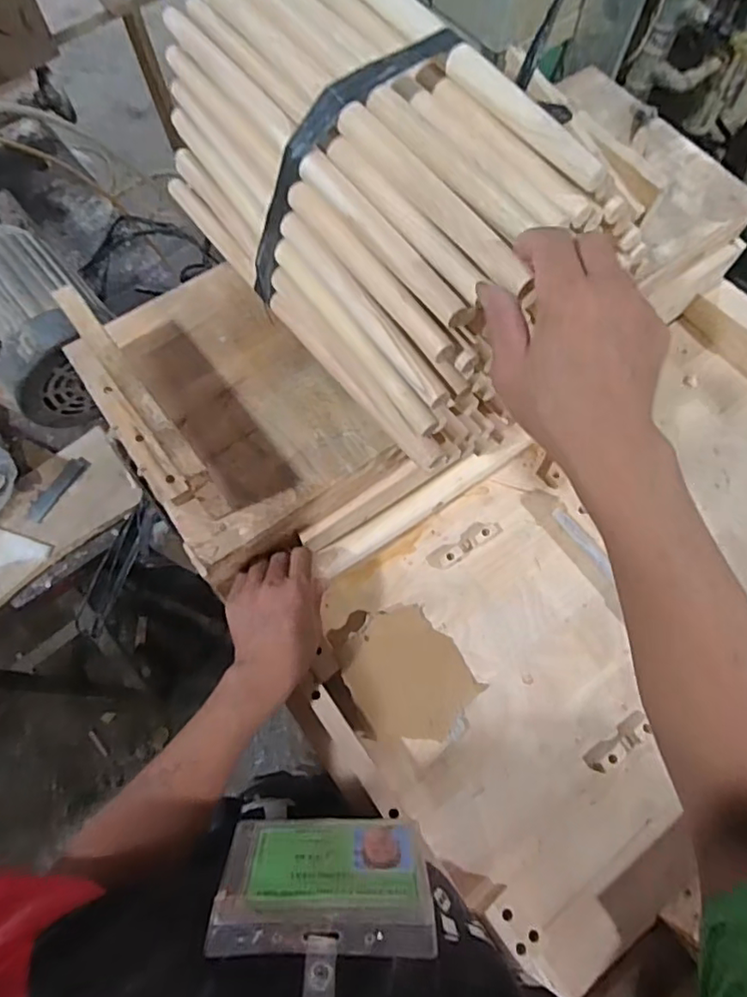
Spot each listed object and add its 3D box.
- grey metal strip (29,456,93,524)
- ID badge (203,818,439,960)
[{"bbox_3d":[-0.480,-0.016,0.882,0.033,0.006,0.116,29,73,16],"label":"grey metal strip"},{"bbox_3d":[-0.024,0.188,0.289,0.100,0.084,0.006,2,97,-3],"label":"ID badge"}]

